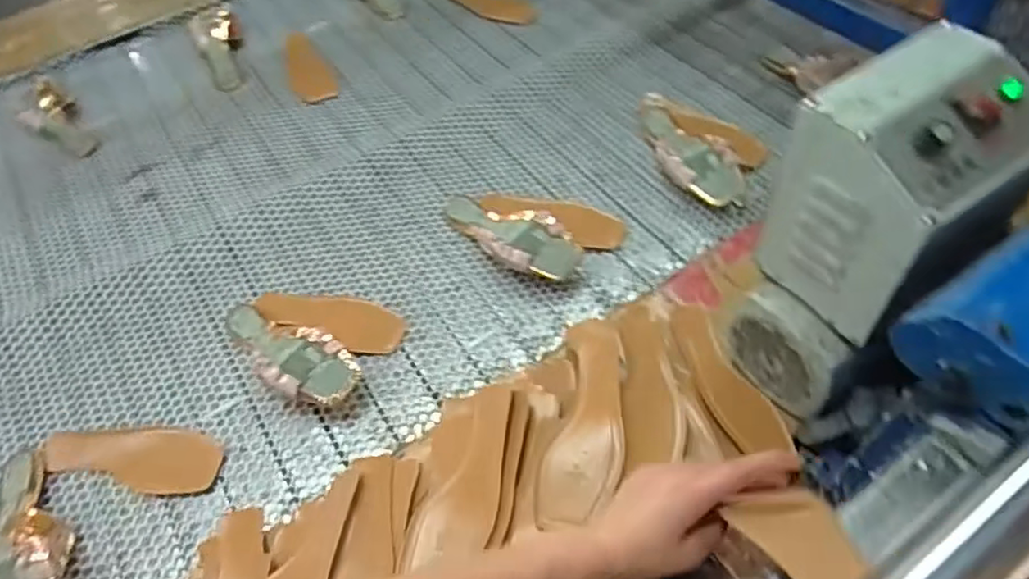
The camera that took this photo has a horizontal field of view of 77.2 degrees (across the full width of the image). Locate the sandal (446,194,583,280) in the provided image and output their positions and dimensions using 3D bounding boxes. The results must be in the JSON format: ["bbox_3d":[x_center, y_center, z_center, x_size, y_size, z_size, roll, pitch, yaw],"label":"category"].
[{"bbox_3d":[-0.024,-0.078,0.934,0.242,0.073,0.092,26,59,31],"label":"sandal"}]

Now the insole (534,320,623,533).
[{"bbox_3d":[0.080,0.135,0.687,0.076,0.034,0.240,7,55,13],"label":"insole"}]

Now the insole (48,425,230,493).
[{"bbox_3d":[-0.472,0.208,0.803,0.225,0.016,0.079,-1,54,7],"label":"insole"}]

